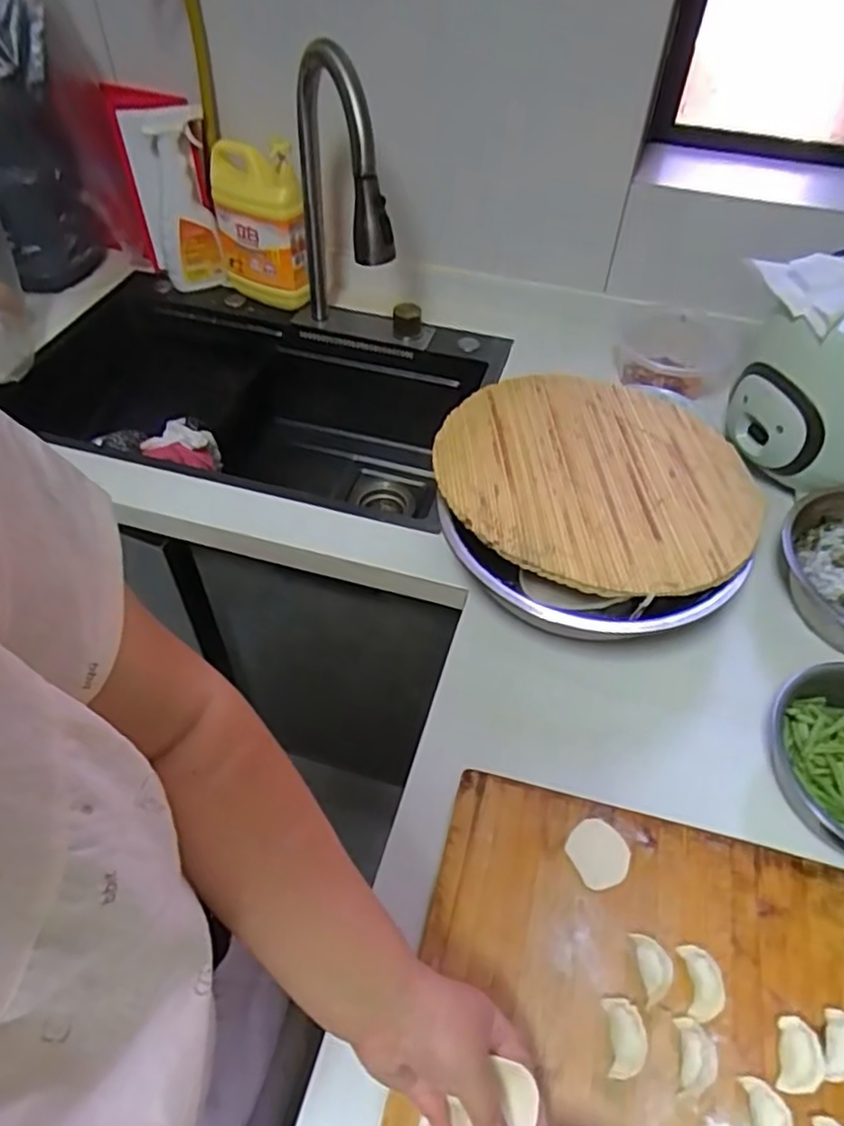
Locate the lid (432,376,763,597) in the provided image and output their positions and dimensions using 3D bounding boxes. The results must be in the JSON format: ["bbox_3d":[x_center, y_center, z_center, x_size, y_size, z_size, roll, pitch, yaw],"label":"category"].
[{"bbox_3d":[0.187,-0.101,0.742,0.337,0.019,0.315,1,49,-1],"label":"lid"}]

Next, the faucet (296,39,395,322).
[{"bbox_3d":[-0.109,-0.465,0.915,0.056,0.381,0.257,-18,52,-17],"label":"faucet"}]

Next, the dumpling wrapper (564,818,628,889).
[{"bbox_3d":[0.145,0.236,0.555,0.047,0.004,0.049,1,49,-1],"label":"dumpling wrapper"}]

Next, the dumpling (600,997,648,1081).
[{"bbox_3d":[0.139,0.324,0.465,0.023,0.023,0.045,2,49,0],"label":"dumpling"}]

